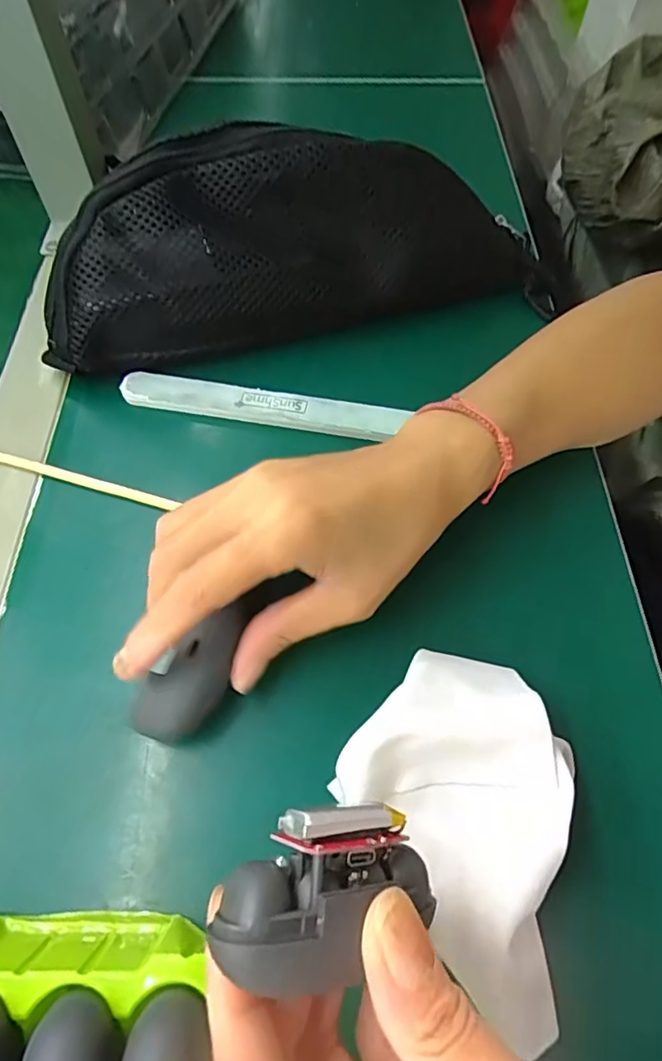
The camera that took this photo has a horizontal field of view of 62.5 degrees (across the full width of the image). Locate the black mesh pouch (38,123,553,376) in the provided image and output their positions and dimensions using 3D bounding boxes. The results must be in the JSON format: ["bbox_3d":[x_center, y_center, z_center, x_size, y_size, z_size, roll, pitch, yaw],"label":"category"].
[{"bbox_3d":[-0.015,-0.171,0.318,0.293,0.111,0.051,-13,23,-11],"label":"black mesh pouch"}]

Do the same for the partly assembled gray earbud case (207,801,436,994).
[{"bbox_3d":[-0.001,0.096,0.143,0.060,0.027,0.035,3,41,-41],"label":"partly assembled gray earbud case"}]

